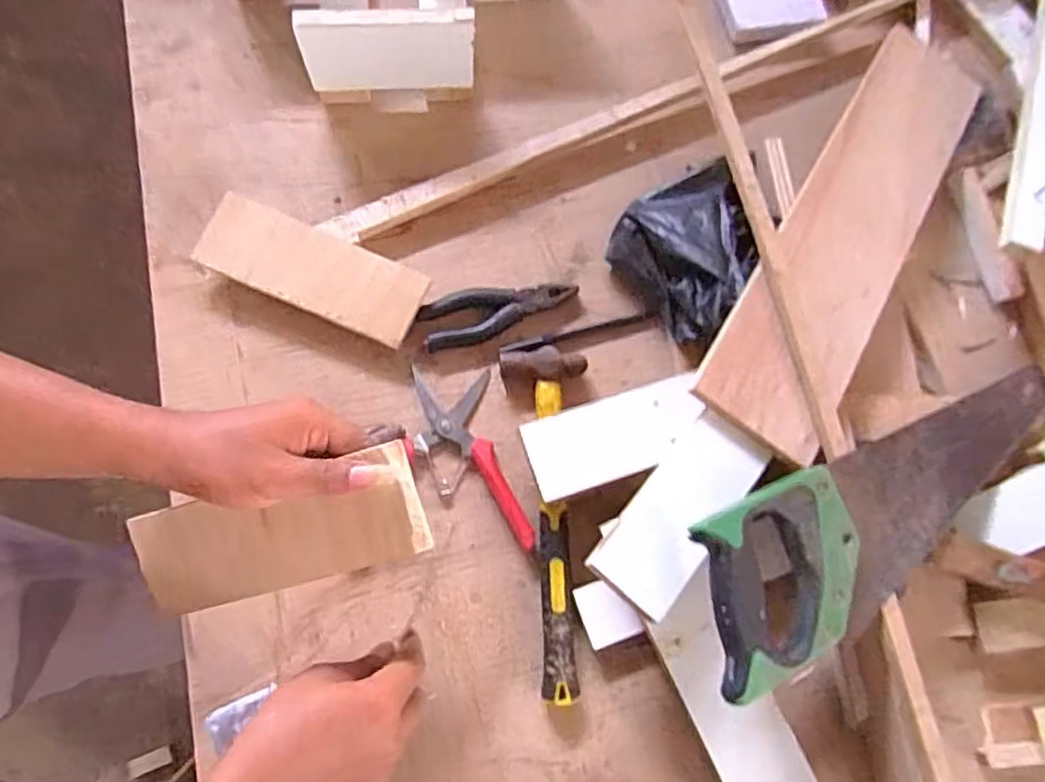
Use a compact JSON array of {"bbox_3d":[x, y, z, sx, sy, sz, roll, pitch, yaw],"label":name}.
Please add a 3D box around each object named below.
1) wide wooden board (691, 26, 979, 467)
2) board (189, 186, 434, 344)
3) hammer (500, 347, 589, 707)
[{"bbox_3d":[0.295,-0.155,0.596,0.102,0.011,0.474,33,70,3],"label":"wide wooden board"},{"bbox_3d":[-0.185,-0.107,0.594,0.192,0.011,0.069,24,82,-4],"label":"board"},{"bbox_3d":[0.034,0.099,0.556,0.069,0.023,0.285,-6,74,-6],"label":"hammer"}]

